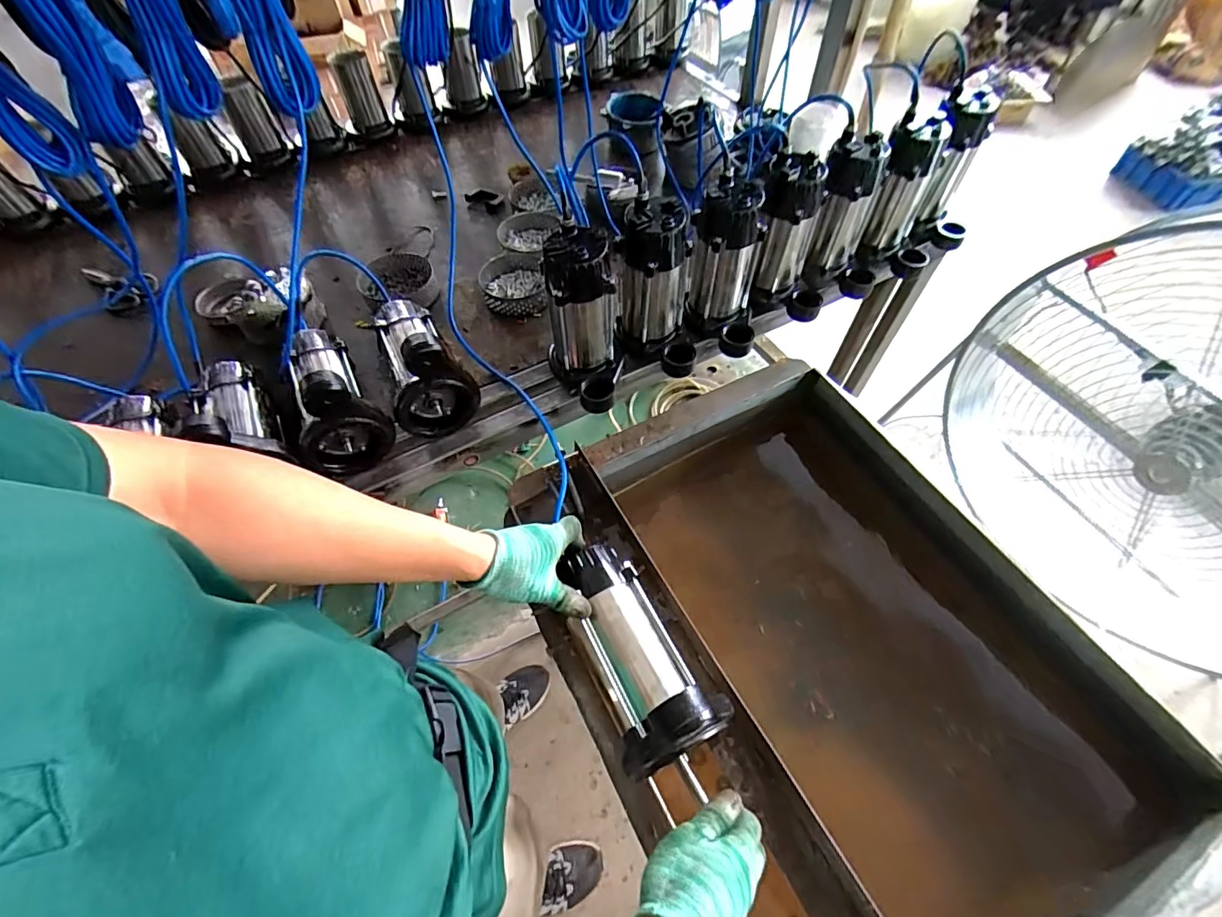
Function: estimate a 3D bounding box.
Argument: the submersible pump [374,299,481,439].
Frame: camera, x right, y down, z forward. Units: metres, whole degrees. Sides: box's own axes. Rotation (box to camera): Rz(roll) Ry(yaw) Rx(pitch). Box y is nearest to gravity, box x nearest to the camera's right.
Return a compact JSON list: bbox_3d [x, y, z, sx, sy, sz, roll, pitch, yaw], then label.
[{"bbox_3d":[-0.288,-0.167,0.794,0.120,0.159,0.216,-18,58,-10],"label":"submersible pump"}]

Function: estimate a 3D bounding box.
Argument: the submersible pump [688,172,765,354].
[{"bbox_3d":[0.183,-0.289,0.825,0.111,0.234,0.133,5,57,5],"label":"submersible pump"}]

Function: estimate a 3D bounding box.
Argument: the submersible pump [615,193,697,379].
[{"bbox_3d":[0.070,-0.253,0.799,0.114,0.233,0.133,-5,57,-2],"label":"submersible pump"}]

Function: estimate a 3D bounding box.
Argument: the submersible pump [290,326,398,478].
[{"bbox_3d":[-0.411,-0.104,0.770,0.102,0.173,0.216,-27,60,-15],"label":"submersible pump"}]

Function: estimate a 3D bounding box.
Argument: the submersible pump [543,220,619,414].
[{"bbox_3d":[-0.039,-0.190,0.759,0.103,0.231,0.144,-13,57,-7],"label":"submersible pump"}]

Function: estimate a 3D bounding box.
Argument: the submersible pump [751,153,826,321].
[{"bbox_3d":[0.308,-0.363,0.870,0.134,0.231,0.110,10,58,8],"label":"submersible pump"}]

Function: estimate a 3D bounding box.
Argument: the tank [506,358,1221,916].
[{"bbox_3d":[0.269,0.254,0.685,0.587,0.232,0.774,-26,60,-15],"label":"tank"}]

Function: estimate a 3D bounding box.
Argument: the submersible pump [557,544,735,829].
[{"bbox_3d":[0.028,0.187,0.536,0.100,0.105,0.230,-20,46,-10],"label":"submersible pump"}]

